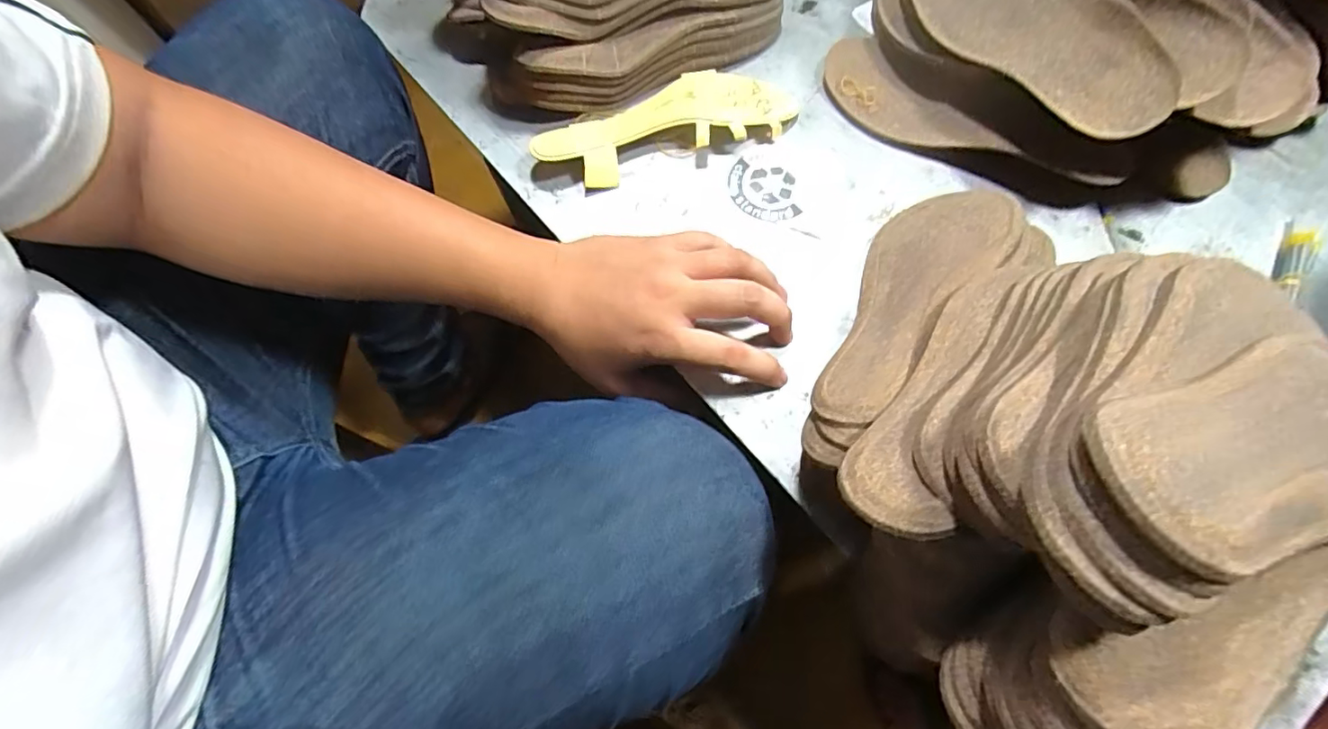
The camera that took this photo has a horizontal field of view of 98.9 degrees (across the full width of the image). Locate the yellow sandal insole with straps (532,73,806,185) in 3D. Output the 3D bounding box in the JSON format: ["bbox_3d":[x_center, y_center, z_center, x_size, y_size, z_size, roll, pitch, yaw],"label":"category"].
[{"bbox_3d":[0.000,-0.201,0.469,0.213,0.024,0.076,-18,68,-5],"label":"yellow sandal insole with straps"}]

